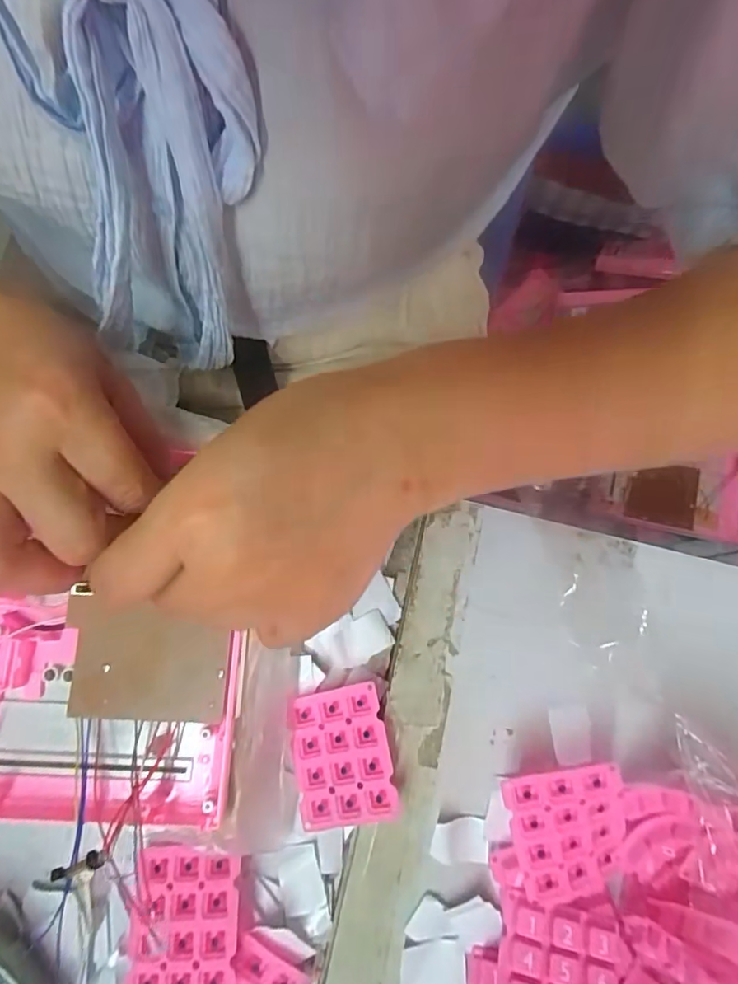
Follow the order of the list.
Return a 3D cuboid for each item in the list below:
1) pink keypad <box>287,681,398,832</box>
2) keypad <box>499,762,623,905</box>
[{"bbox_3d":[-0.014,0.126,0.258,0.049,0.004,0.059,-17,71,16],"label":"pink keypad"},{"bbox_3d":[0.087,0.149,0.236,0.048,0.007,0.058,-13,97,0],"label":"keypad"}]

